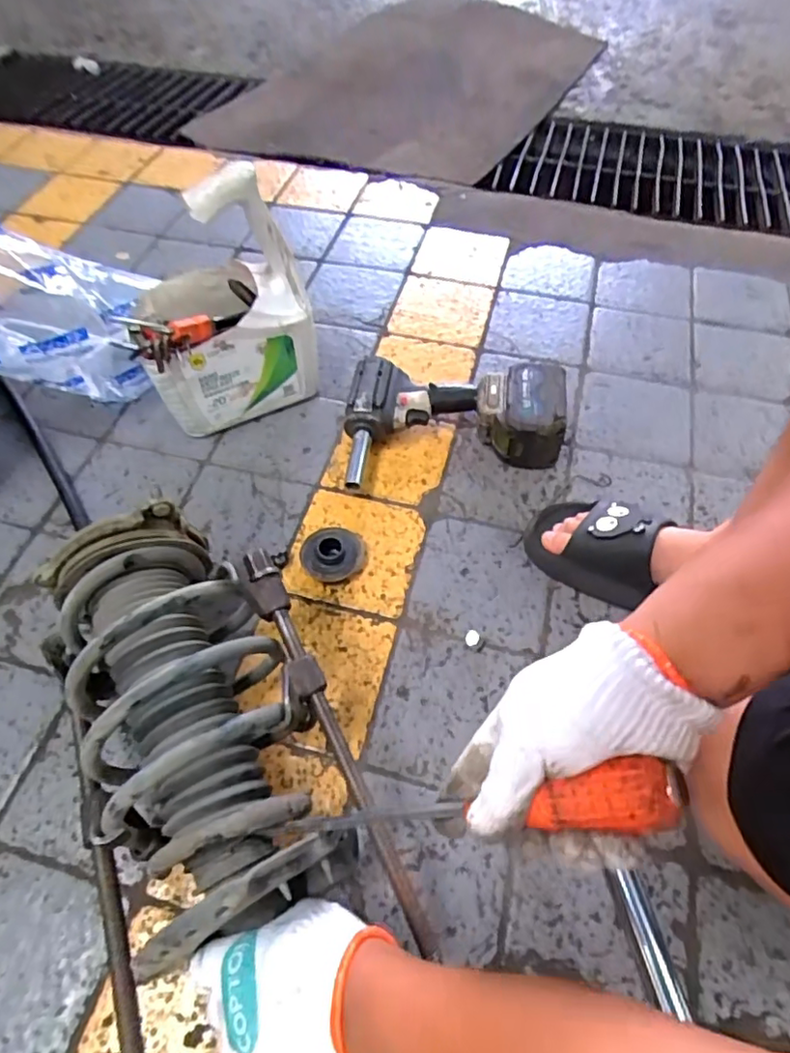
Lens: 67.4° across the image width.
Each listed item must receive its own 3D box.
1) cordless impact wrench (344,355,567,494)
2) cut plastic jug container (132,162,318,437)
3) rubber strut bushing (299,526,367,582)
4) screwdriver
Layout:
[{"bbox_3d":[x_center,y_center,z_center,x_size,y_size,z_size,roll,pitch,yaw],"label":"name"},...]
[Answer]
[{"bbox_3d":[0.076,-0.137,0.768,0.276,0.086,0.183,-1,56,1],"label":"cordless impact wrench"},{"bbox_3d":[-0.227,-0.273,0.748,0.210,0.292,0.145,-28,60,-15],"label":"cut plastic jug container"},{"bbox_3d":[-0.072,0.029,0.690,0.074,0.030,0.069,0,58,1],"label":"rubber strut bushing"},{"bbox_3d":[0.023,0.169,0.355,0.287,0.024,0.027,-26,43,38],"label":"screwdriver"}]

